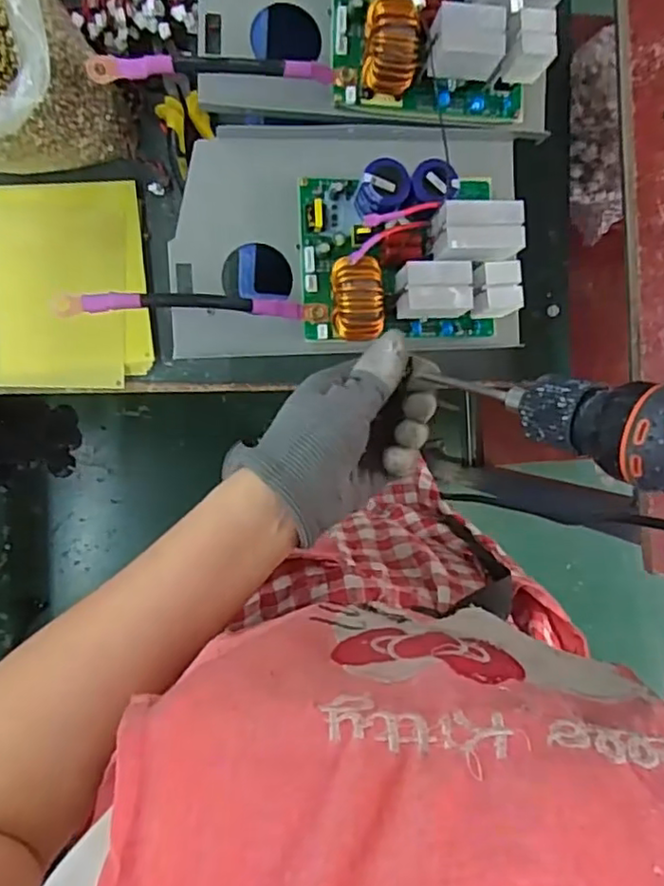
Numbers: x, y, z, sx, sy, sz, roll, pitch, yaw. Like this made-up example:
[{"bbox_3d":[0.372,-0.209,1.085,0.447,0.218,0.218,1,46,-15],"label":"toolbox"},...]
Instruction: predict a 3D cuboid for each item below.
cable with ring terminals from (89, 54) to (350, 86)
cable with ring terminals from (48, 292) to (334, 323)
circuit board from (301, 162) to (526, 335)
[{"bbox_3d":[-0.077,-0.271,0.468,0.188,0.017,0.019,-6,93,-9],"label":"cable with ring terminals"},{"bbox_3d":[-0.098,-0.100,0.467,0.190,0.021,0.018,-1,92,-9],"label":"cable with ring terminals"},{"bbox_3d":[0.056,-0.140,0.466,0.150,0.072,0.126,-4,93,-9],"label":"circuit board"}]

